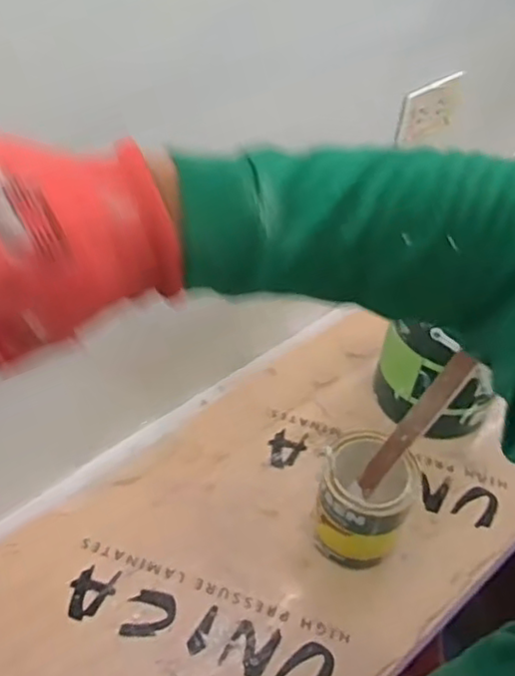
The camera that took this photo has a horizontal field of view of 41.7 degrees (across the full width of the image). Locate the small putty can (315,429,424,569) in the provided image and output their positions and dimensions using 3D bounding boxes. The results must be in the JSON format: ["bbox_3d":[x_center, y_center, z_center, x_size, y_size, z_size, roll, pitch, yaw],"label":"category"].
[{"bbox_3d":[0.119,0.183,0.772,0.102,0.122,0.115,6,47,1],"label":"small putty can"}]

